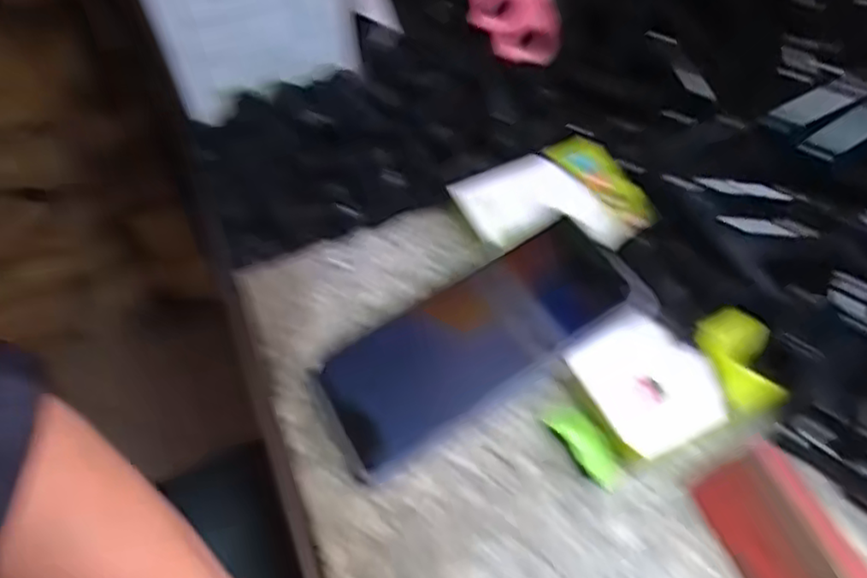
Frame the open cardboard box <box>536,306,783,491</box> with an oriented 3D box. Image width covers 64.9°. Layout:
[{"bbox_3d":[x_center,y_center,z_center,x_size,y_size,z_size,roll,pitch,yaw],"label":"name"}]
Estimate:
[{"bbox_3d":[0.106,0.045,0.316,0.102,0.025,0.058,-21,57,-12],"label":"open cardboard box"}]

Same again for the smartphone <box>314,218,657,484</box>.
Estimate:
[{"bbox_3d":[0.021,0.024,0.330,0.159,0.010,0.065,-30,60,-5],"label":"smartphone"}]

